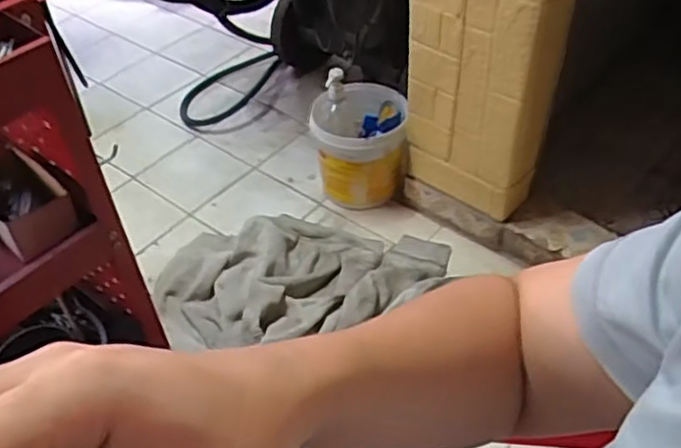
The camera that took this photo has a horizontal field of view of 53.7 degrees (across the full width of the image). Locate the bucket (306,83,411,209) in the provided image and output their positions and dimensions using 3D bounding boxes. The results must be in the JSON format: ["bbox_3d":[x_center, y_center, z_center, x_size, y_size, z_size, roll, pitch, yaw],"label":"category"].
[{"bbox_3d":[0.042,-0.171,1.429,0.193,0.229,0.193,2,45,-2],"label":"bucket"}]

